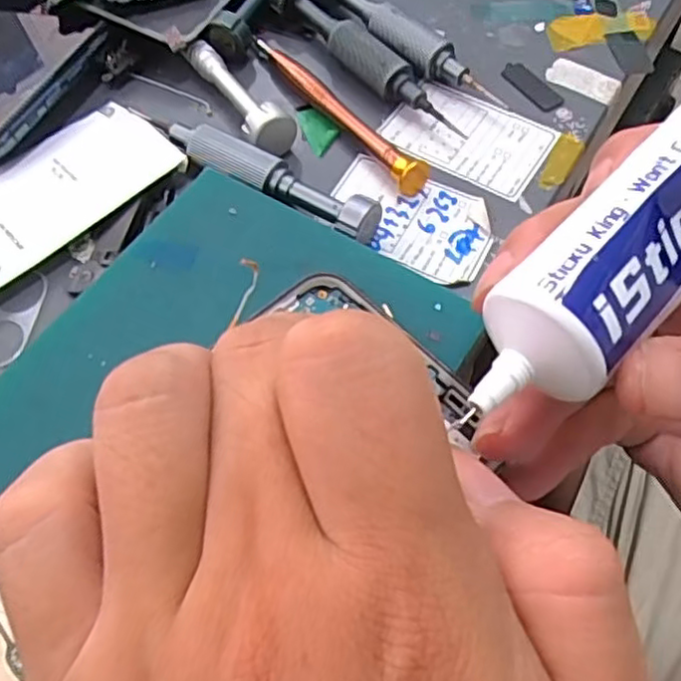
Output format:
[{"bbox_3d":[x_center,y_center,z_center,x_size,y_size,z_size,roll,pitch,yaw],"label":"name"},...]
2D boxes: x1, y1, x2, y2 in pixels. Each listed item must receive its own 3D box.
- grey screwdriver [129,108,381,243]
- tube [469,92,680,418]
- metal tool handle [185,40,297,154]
[{"bbox_3d":[-0.031,-0.059,0.240,0.101,0.013,0.014,28,64,17],"label":"grey screwdriver"},{"bbox_3d":[0.079,-0.034,0.153,0.030,0.020,0.116,39,69,22],"label":"tube"},{"bbox_3d":[-0.040,-0.093,0.258,0.017,0.014,0.070,-32,63,-16],"label":"metal tool handle"}]

